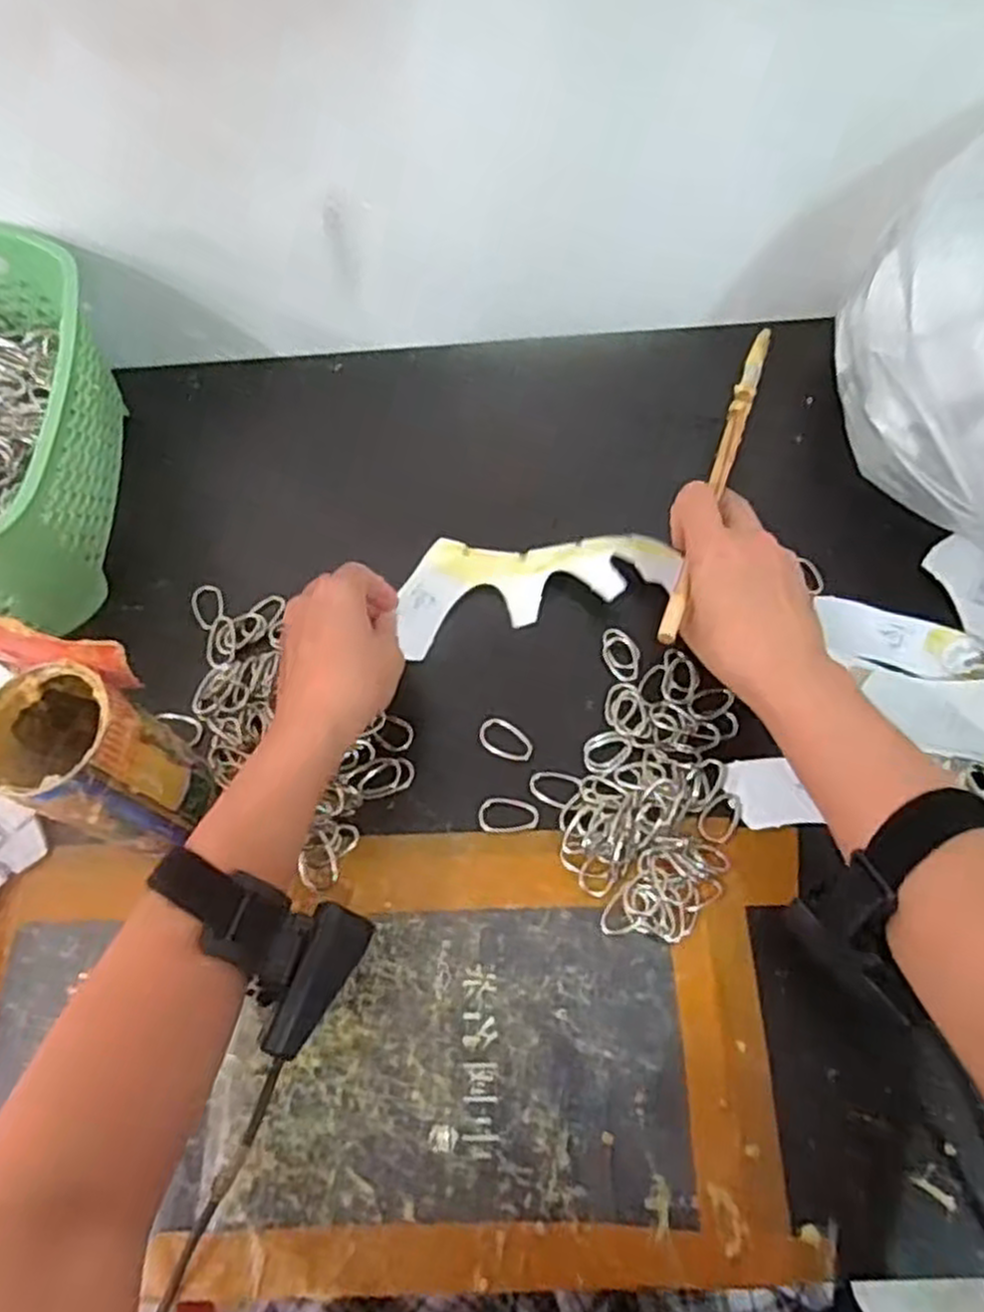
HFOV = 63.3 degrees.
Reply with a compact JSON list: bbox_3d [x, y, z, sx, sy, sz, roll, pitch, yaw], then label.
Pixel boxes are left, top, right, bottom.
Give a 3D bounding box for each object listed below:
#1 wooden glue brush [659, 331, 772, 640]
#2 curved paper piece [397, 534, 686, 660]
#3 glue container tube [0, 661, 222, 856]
[{"bbox_3d":[0.141,-0.116,0.493,0.013,0.009,0.274,18,60,11],"label":"wooden glue brush"},{"bbox_3d":[0.030,-0.050,0.514,0.175,0.010,0.074,-9,63,4],"label":"curved paper piece"},{"bbox_3d":[-0.199,0.061,0.413,0.074,0.119,0.065,22,67,14],"label":"glue container tube"}]

